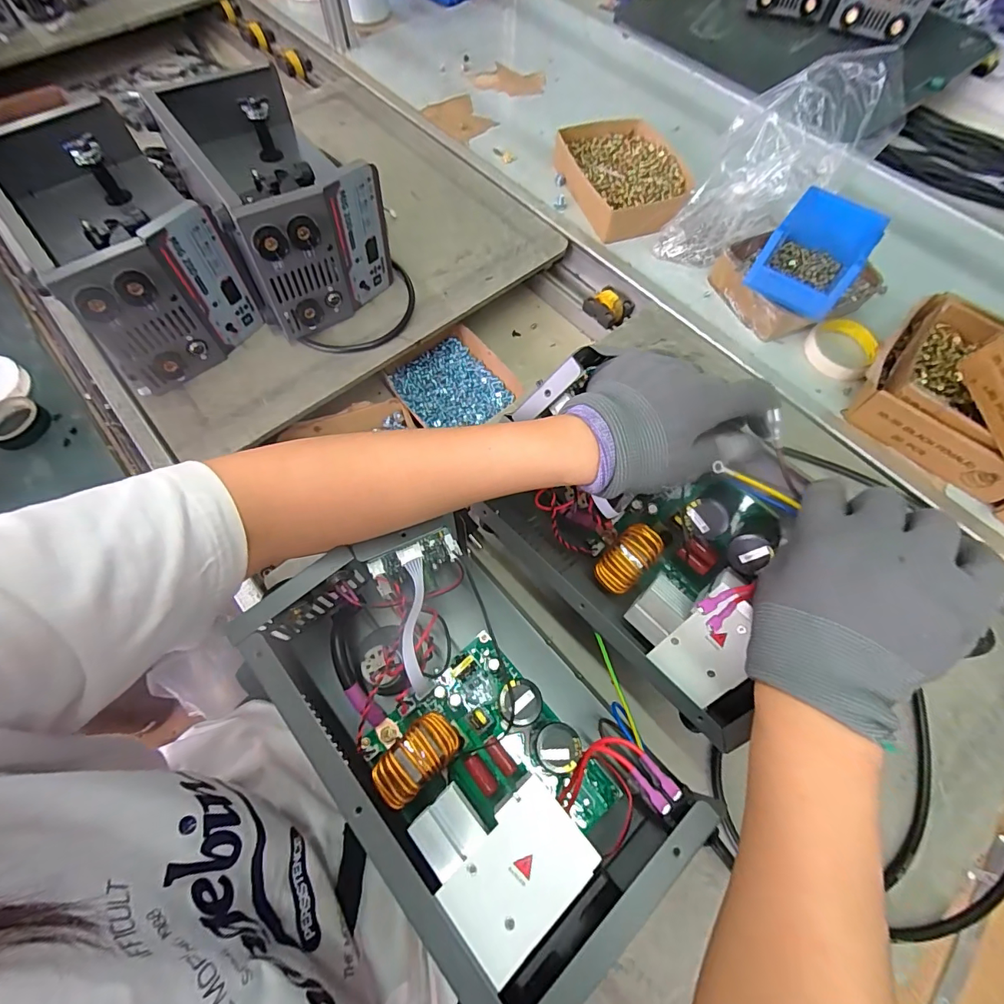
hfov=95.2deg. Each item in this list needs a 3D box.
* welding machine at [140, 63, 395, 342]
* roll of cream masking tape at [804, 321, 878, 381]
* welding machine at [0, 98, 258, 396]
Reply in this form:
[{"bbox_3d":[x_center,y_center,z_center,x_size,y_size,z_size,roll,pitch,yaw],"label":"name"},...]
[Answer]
[{"bbox_3d":[-0.282,-0.390,0.591,0.180,0.167,0.320,-30,70,-13],"label":"welding machine"},{"bbox_3d":[0.438,-0.199,0.593,0.097,0.020,0.083,-41,73,-17],"label":"roll of cream masking tape"},{"bbox_3d":[-0.446,-0.301,0.544,0.168,0.154,0.294,-37,72,-15],"label":"welding machine"}]

